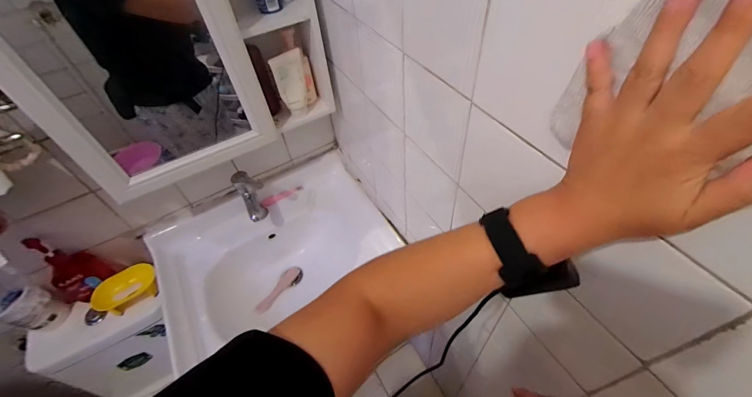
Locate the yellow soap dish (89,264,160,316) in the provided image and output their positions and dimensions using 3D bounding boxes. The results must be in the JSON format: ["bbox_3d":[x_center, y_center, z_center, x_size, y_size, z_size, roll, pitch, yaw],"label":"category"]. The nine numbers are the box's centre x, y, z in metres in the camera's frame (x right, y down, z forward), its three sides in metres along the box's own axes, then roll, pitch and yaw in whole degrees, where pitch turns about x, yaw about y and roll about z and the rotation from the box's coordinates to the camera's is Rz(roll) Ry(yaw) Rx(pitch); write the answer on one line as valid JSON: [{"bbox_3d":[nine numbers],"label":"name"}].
[{"bbox_3d":[-0.677,0.248,0.908,0.172,0.066,0.083,-30,53,-18],"label":"yellow soap dish"}]

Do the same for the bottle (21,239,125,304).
[{"bbox_3d":[-0.779,0.175,0.858,0.122,0.215,0.056,-38,56,-23],"label":"bottle"}]

